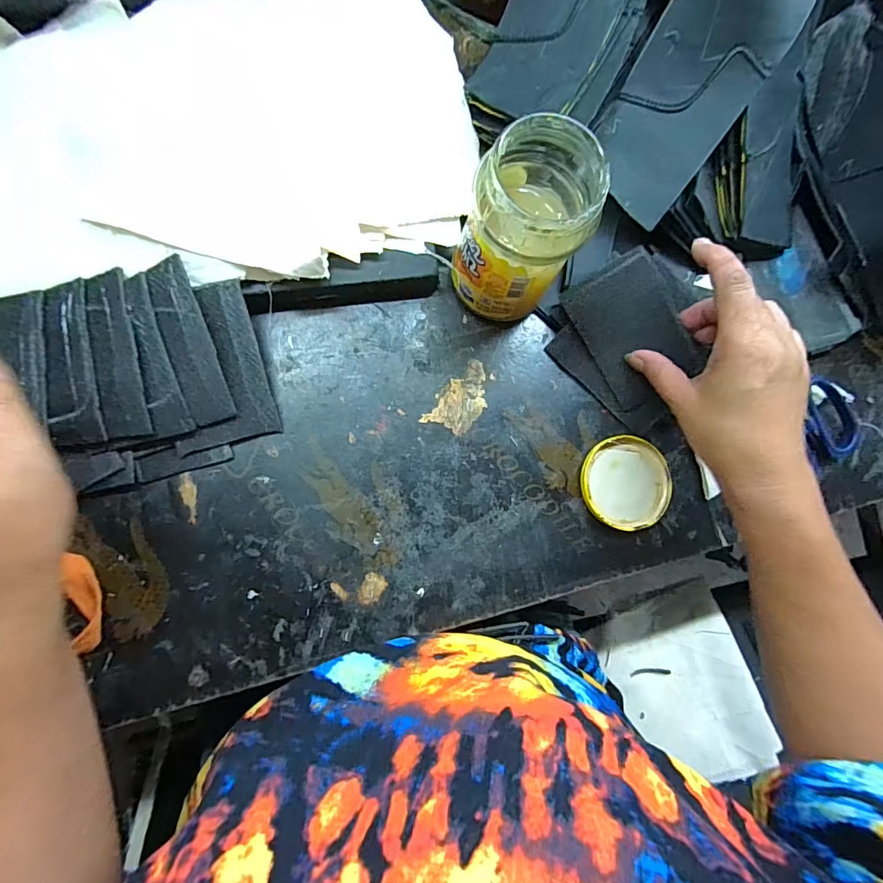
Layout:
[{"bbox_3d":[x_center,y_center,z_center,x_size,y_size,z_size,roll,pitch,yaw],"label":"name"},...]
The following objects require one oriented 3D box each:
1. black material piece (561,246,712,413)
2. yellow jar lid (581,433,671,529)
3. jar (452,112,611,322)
[{"bbox_3d":[0.149,-0.082,0.357,0.072,0.008,0.112,-28,94,21],"label":"black material piece"},{"bbox_3d":[0.146,0.032,0.367,0.071,0.010,0.071,1,83,-8],"label":"yellow jar lid"},{"bbox_3d":[0.053,-0.138,0.310,0.072,0.140,0.071,1,83,-8],"label":"jar"}]

